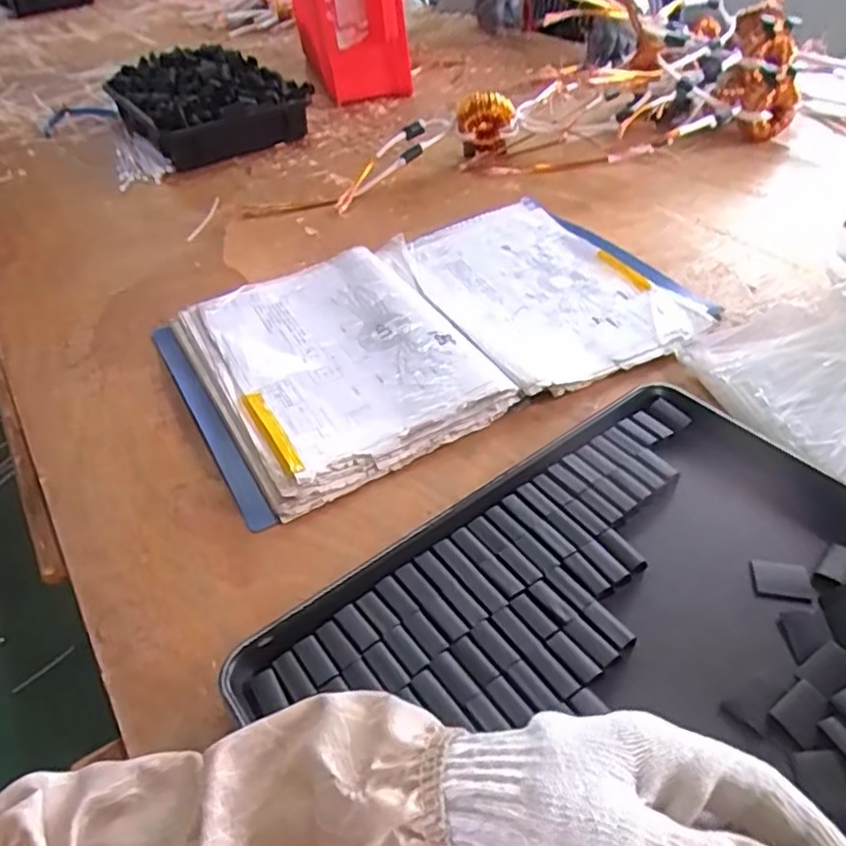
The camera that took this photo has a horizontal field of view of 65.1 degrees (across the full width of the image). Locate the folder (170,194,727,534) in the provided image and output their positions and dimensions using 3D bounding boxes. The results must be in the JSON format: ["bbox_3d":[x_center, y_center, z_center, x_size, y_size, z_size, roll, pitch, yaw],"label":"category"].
[{"bbox_3d":[0.009,-0.106,0.657,0.485,0.029,0.322,-21,44,-18],"label":"folder"}]

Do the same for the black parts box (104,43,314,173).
[{"bbox_3d":[-0.372,-0.563,1.140,0.250,0.113,0.301,-26,46,-22],"label":"black parts box"}]

